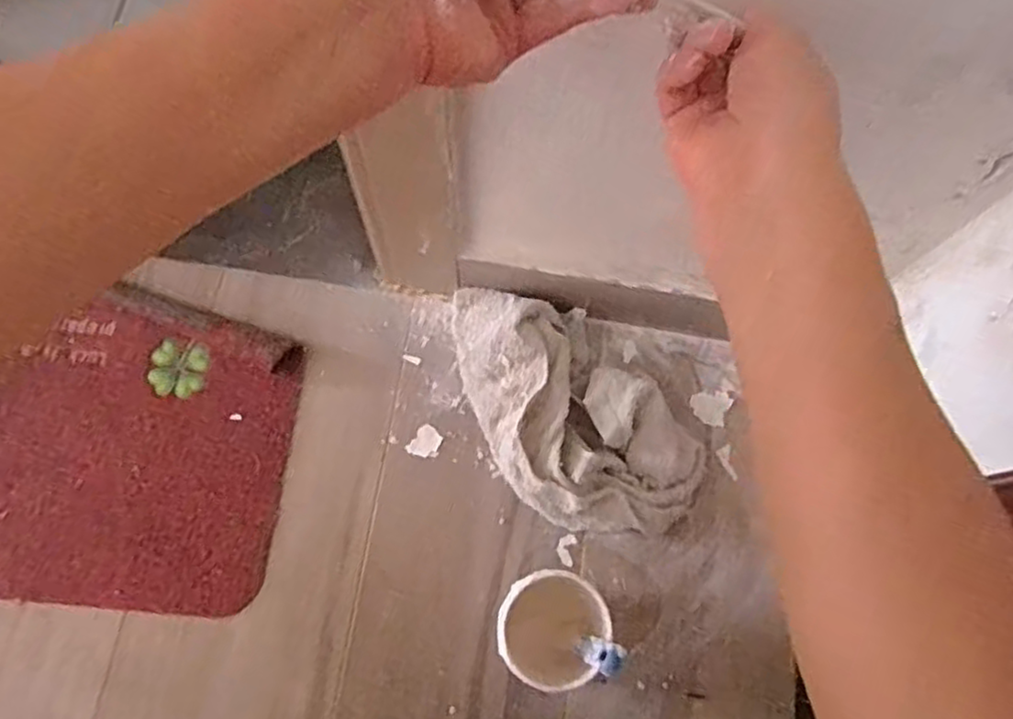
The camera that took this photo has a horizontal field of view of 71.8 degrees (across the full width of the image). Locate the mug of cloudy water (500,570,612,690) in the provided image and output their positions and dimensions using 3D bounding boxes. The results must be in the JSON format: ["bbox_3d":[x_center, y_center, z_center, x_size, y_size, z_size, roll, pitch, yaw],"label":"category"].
[{"bbox_3d":[0.032,0.220,0.579,0.077,0.107,0.084,22,74,5],"label":"mug of cloudy water"}]

